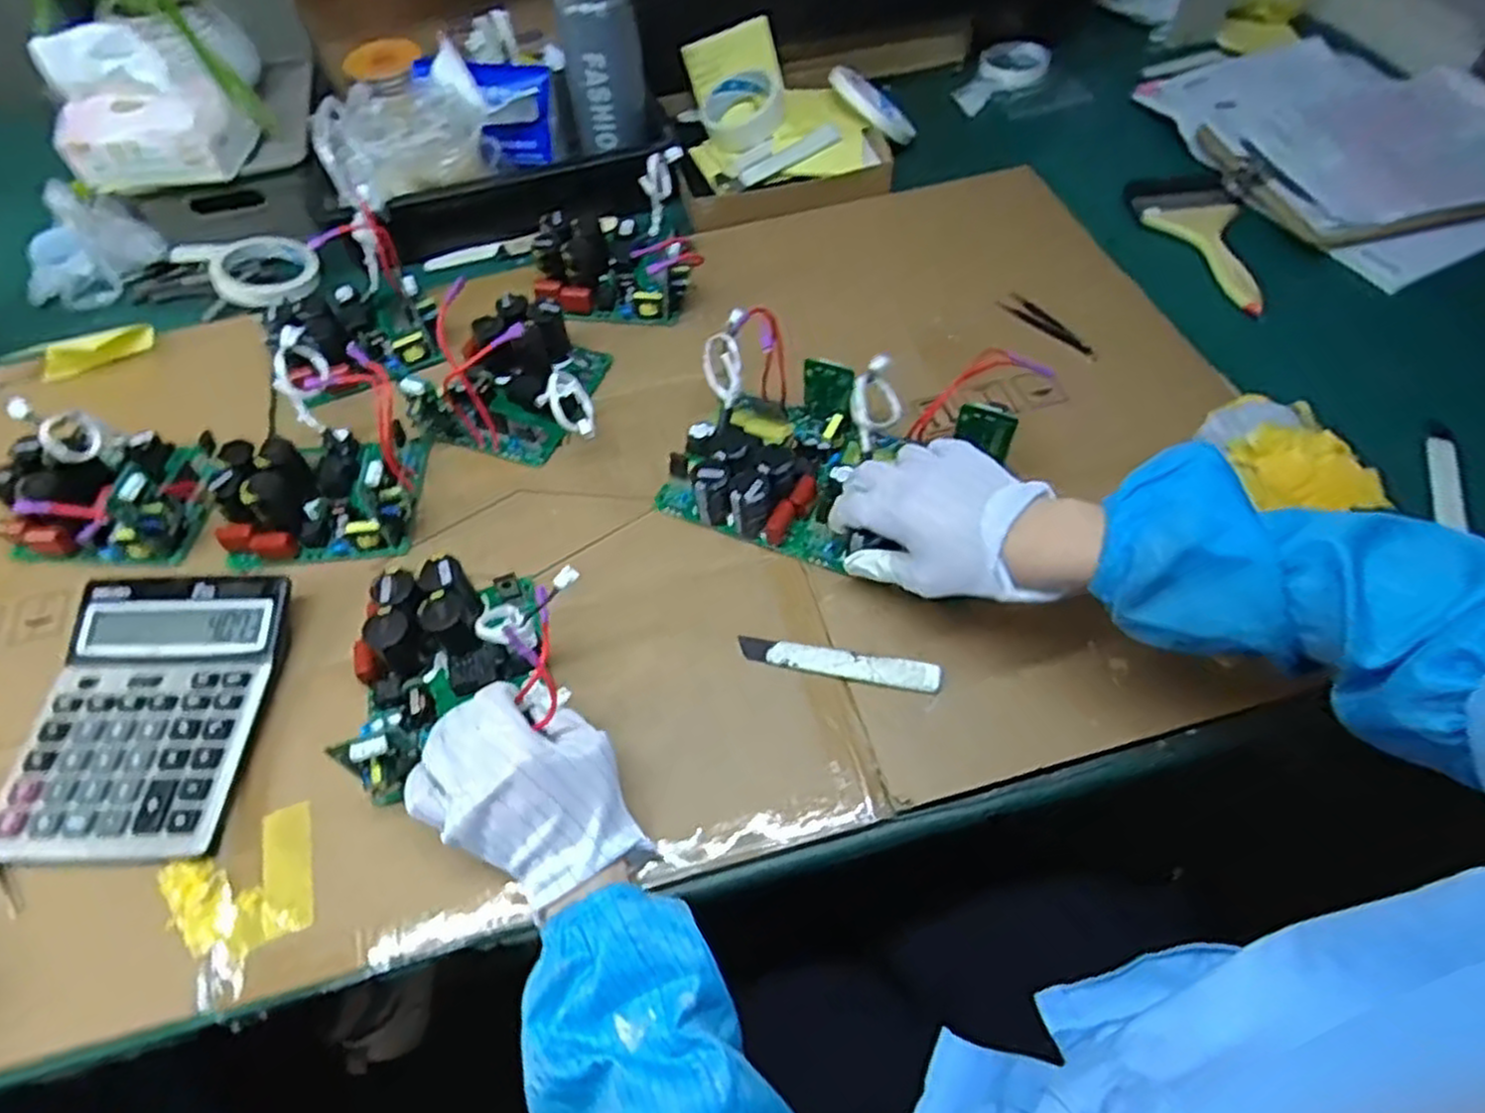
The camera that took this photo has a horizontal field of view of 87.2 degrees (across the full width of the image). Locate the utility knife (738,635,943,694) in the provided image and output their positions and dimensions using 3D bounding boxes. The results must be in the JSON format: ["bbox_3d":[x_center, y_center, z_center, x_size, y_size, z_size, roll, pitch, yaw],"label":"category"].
[{"bbox_3d":[0.064,0.071,0.519,0.132,0.010,0.021,9,57,9],"label":"utility knife"}]

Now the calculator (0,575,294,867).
[{"bbox_3d":[-0.386,0.101,0.508,0.145,0.032,0.183,-1,57,2],"label":"calculator"}]

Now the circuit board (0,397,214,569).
[{"bbox_3d":[-0.492,-0.065,0.591,0.136,0.085,0.114,3,57,5],"label":"circuit board"}]

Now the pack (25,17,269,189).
[{"bbox_3d":[-0.557,-0.411,0.716,0.148,0.111,0.091,-10,57,-4],"label":"pack"}]

